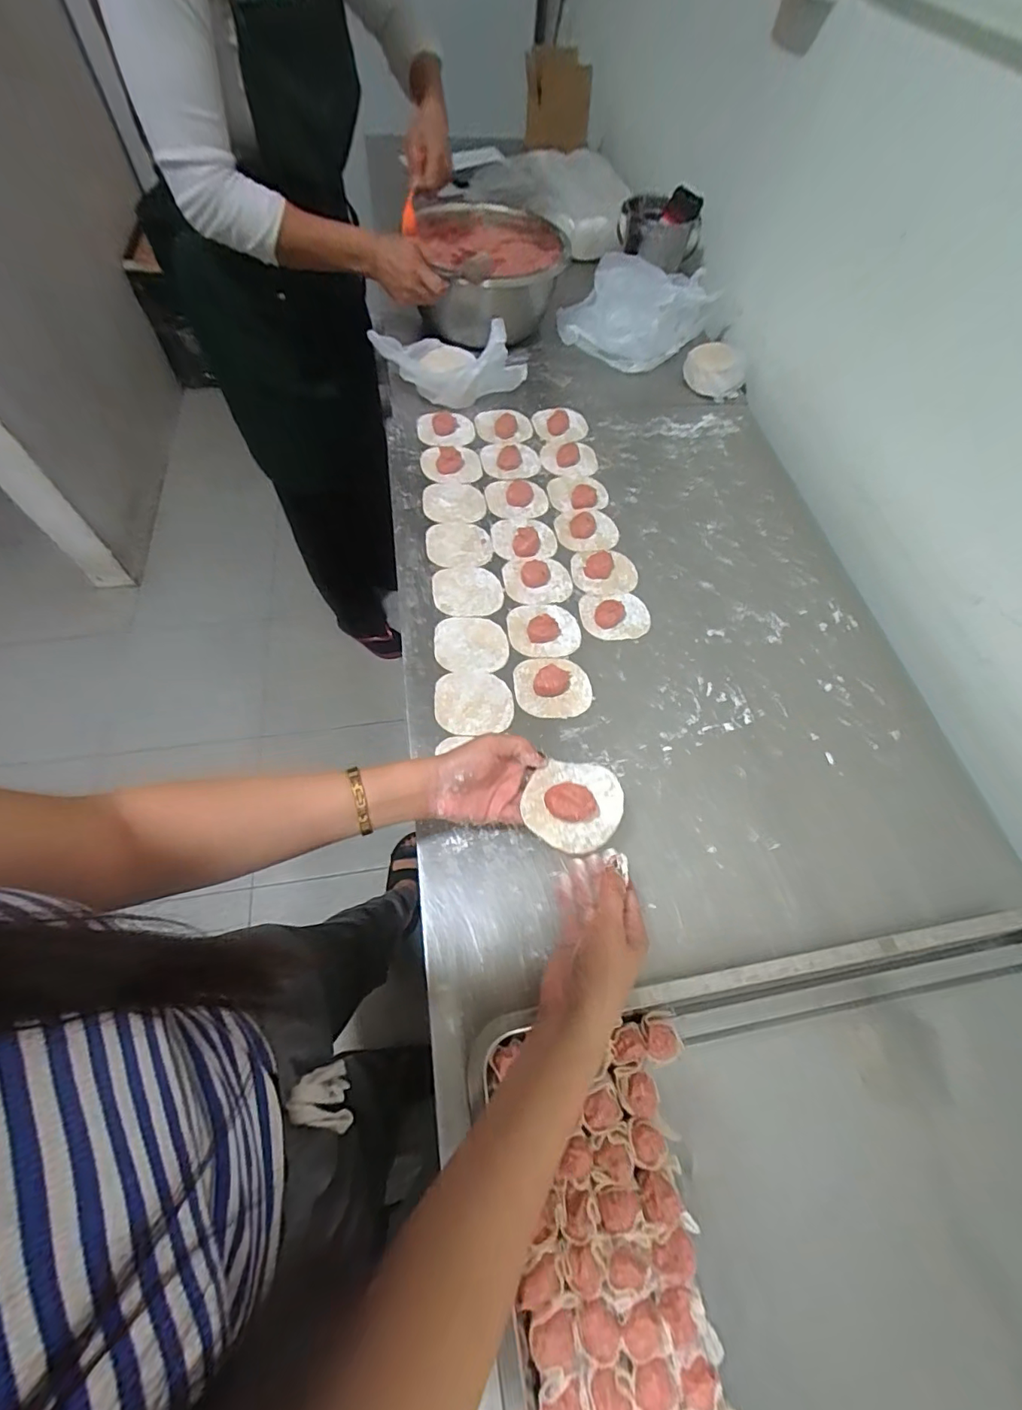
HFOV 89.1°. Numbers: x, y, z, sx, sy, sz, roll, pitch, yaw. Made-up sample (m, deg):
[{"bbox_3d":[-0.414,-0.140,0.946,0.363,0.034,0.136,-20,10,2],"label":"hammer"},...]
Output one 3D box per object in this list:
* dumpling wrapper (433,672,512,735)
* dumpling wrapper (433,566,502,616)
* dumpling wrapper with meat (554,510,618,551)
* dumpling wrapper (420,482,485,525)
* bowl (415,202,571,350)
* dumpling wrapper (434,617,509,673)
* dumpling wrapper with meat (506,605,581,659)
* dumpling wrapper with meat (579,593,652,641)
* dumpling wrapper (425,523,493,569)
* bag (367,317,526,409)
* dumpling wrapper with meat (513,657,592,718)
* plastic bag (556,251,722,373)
[{"bbox_3d":[-0.042,-0.003,0.585,0.086,0.004,0.075,-1,62,-5],"label":"dumpling wrapper"},{"bbox_3d":[-0.055,-0.145,0.661,0.086,0.005,0.079,2,62,-5],"label":"dumpling wrapper"},{"bbox_3d":[0.106,-0.247,0.715,0.087,0.020,0.073,7,61,0],"label":"dumpling wrapper with meat"},{"bbox_3d":[-0.080,-0.285,0.727,0.088,0.004,0.077,8,61,0],"label":"dumpling wrapper"},{"bbox_3d":[-0.029,-0.740,0.901,0.225,0.133,0.278,-8,63,-8],"label":"bowl"},{"bbox_3d":[-0.048,-0.073,0.628,0.085,0.004,0.079,1,62,-3],"label":"dumpling wrapper"},{"bbox_3d":[0.041,-0.097,0.630,0.086,0.026,0.076,-2,62,-5],"label":"dumpling wrapper with meat"},{"bbox_3d":[0.132,-0.117,0.645,0.087,0.019,0.067,-1,62,-4],"label":"dumpling wrapper with meat"},{"bbox_3d":[-0.069,-0.217,0.699,0.087,0.004,0.076,2,62,-3],"label":"dumpling wrapper"},{"bbox_3d":[-0.097,-0.551,0.823,0.239,0.102,0.094,7,61,0],"label":"bag"},{"bbox_3d":[0.049,-0.025,0.596,0.088,0.019,0.078,-2,62,-5],"label":"dumpling wrapper with meat"},{"bbox_3d":[0.222,-0.706,0.910,0.220,0.091,0.224,34,65,14],"label":"plastic bag"}]

